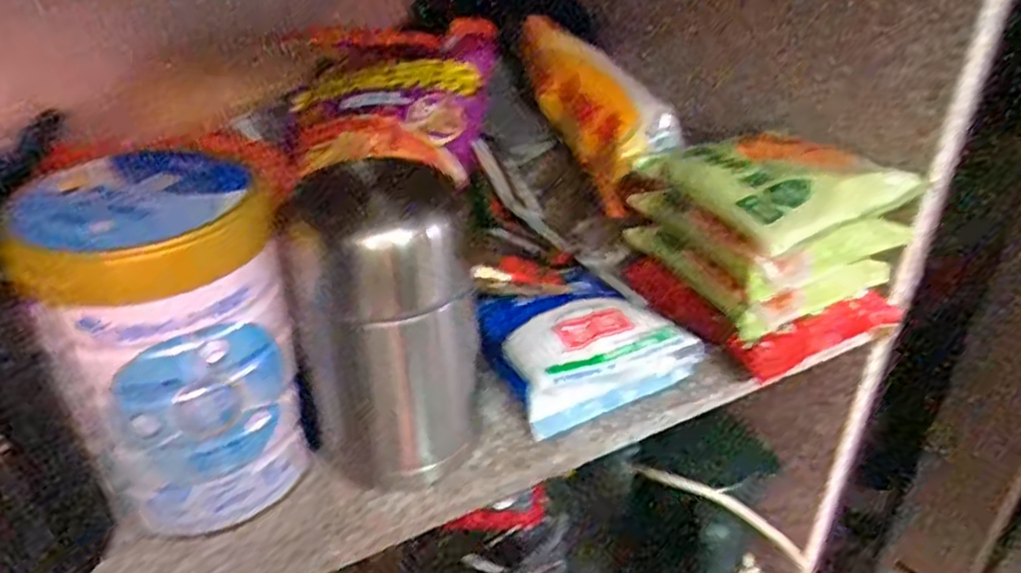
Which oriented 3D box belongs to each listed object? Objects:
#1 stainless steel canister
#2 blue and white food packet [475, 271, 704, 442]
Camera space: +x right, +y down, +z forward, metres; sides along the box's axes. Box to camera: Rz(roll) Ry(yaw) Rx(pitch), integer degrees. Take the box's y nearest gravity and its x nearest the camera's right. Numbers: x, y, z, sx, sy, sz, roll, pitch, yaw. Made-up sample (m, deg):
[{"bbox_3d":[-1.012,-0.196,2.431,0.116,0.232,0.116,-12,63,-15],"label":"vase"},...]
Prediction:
[{"bbox_3d":[-0.069,0.016,0.455,0.103,0.181,0.092,-2,34,-3],"label":"stainless steel canister"},{"bbox_3d":[0.048,0.045,0.537,0.118,0.057,0.106,-16,37,-23],"label":"blue and white food packet"}]

